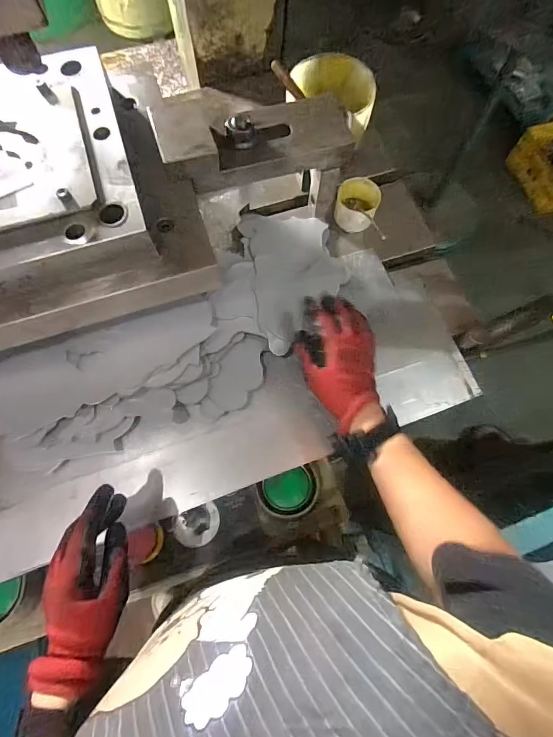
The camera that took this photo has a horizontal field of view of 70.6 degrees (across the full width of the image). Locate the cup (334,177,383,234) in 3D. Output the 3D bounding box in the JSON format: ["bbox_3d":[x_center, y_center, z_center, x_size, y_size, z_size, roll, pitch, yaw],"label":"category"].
[{"bbox_3d":[0.129,-0.260,0.620,0.070,0.044,0.071,10,72,3],"label":"cup"}]

